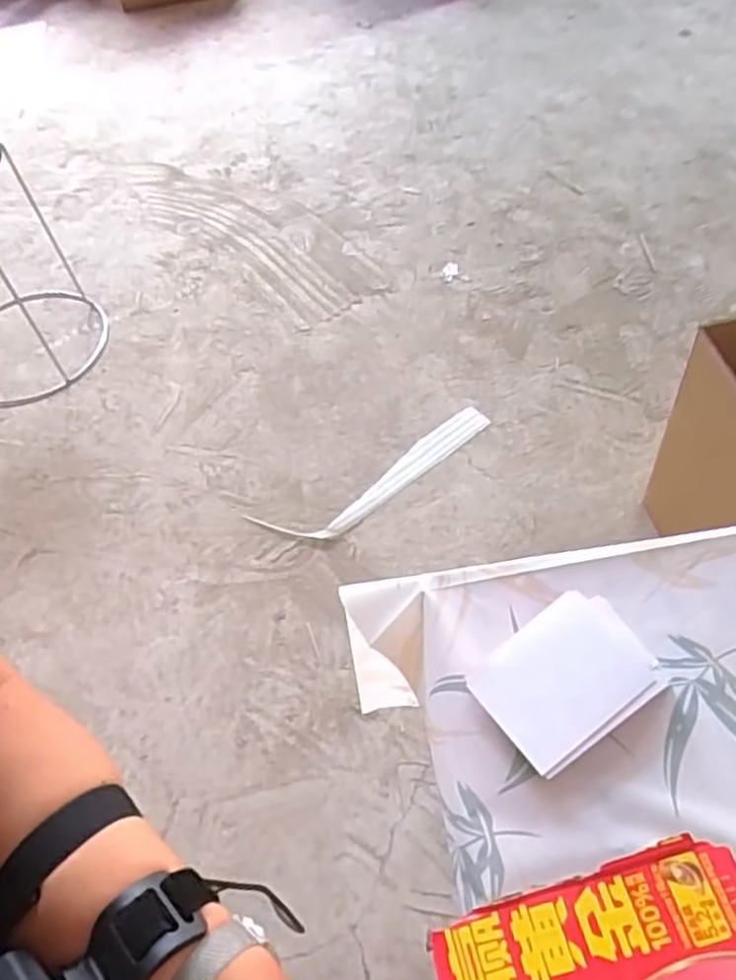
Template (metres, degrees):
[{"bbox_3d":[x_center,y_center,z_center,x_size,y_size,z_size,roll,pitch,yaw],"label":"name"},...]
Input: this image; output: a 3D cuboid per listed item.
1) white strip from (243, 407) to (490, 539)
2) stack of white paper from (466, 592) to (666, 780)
[{"bbox_3d":[0.018,-0.034,1.324,0.456,0.012,0.116,-35,59,-18],"label":"white strip"},{"bbox_3d":[0.145,0.138,0.530,0.122,0.029,0.092,-30,59,-16],"label":"stack of white paper"}]

